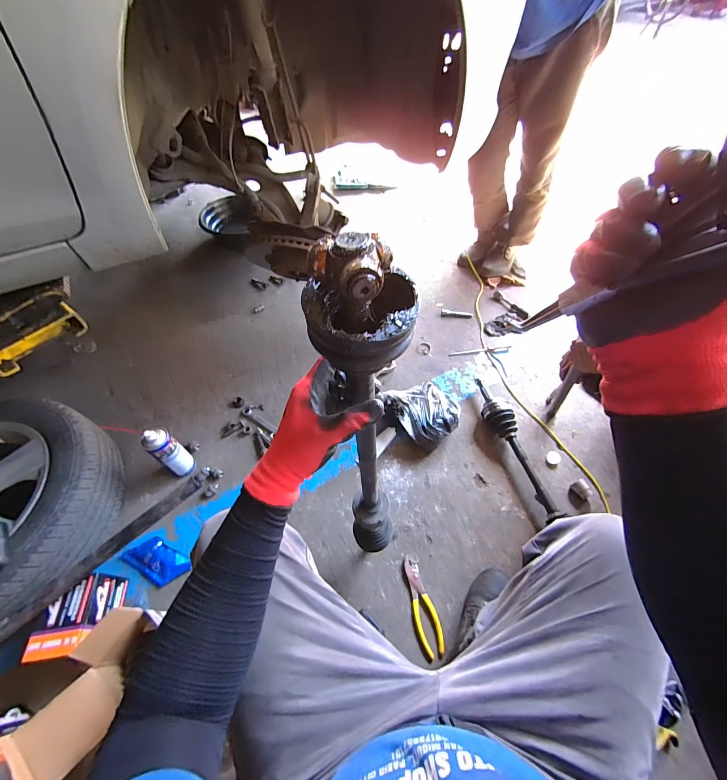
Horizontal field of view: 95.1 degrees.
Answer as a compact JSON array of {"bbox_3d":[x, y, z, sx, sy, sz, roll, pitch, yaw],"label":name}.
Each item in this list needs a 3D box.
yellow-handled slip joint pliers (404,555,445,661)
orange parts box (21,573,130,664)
[{"bbox_3d":[0.136,0.495,0.773,0.052,0.012,0.198,-12,56,-7],"label":"yellow-handled slip joint pliers"},{"bbox_3d":[-0.610,0.489,0.722,0.119,0.109,0.133,-10,56,-5],"label":"orange parts box"}]

